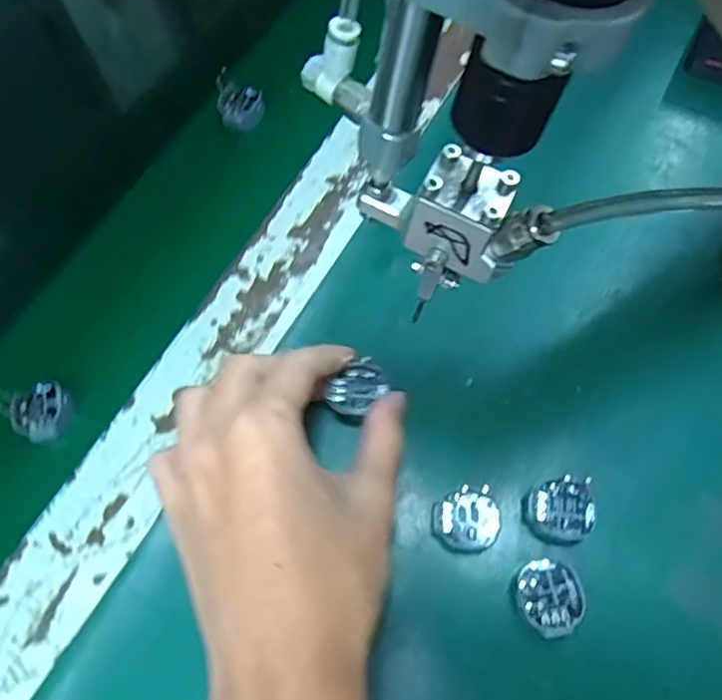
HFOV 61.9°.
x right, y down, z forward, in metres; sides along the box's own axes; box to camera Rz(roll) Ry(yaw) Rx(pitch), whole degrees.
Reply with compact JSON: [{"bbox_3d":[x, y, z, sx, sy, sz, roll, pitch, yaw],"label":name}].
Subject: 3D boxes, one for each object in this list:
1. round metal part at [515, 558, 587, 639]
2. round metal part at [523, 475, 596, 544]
[{"bbox_3d":[0.076,0.100,0.244,0.025,0.013,0.026,-1,66,2],"label":"round metal part"},{"bbox_3d":[0.085,0.070,0.259,0.030,0.016,0.025,-15,66,-4],"label":"round metal part"}]

